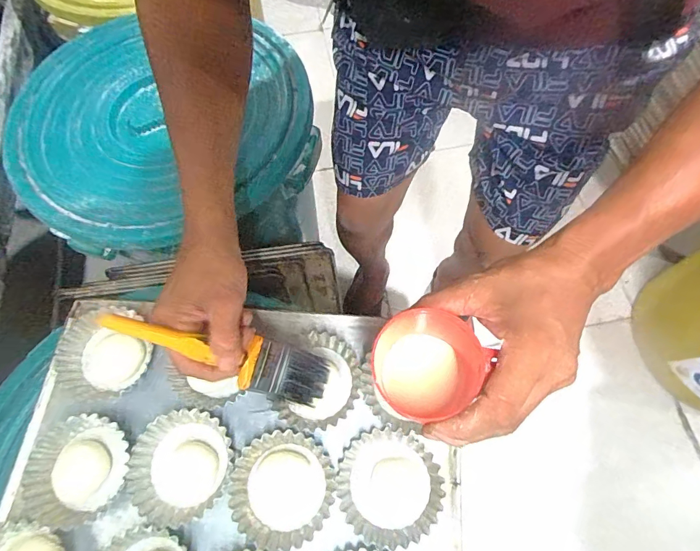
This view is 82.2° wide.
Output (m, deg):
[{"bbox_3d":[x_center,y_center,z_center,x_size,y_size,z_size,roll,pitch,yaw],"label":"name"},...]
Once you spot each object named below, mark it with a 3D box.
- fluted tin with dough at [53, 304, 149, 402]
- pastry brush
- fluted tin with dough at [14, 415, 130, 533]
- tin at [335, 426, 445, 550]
[{"bbox_3d":[-0.274,0.086,0.445,0.095,0.026,0.101,-1,68,1],"label":"fluted tin with dough"},{"bbox_3d":[-0.100,0.069,0.345,0.018,0.210,0.047,-12,60,42],"label":"pastry brush"},{"bbox_3d":[-0.274,0.192,0.400,0.084,0.029,0.096,1,68,2],"label":"fluted tin with dough"},{"bbox_3d":[0.036,0.201,0.386,0.097,0.026,0.095,-1,68,1],"label":"tin"}]

